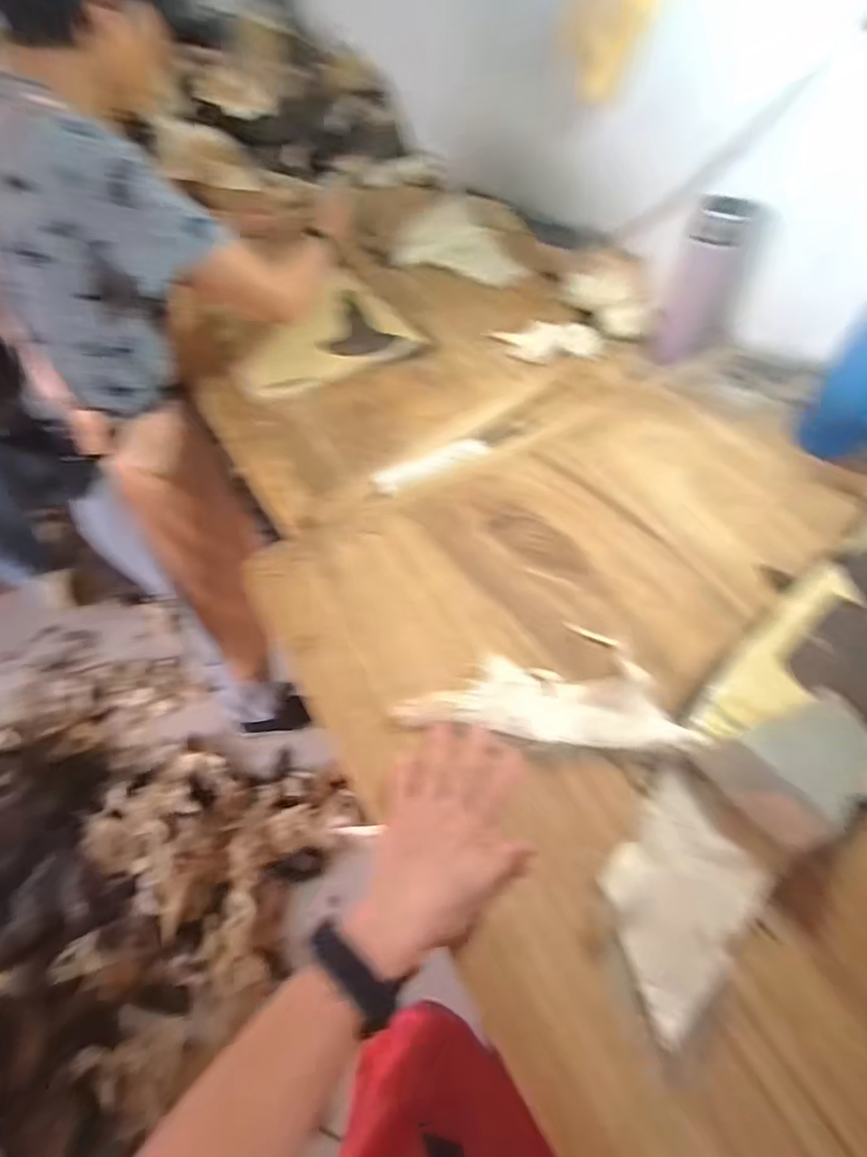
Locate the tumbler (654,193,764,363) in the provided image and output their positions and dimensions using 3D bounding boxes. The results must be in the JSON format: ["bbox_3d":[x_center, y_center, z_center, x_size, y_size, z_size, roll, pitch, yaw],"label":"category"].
[{"bbox_3d":[0.371,-0.403,0.803,0.084,0.201,0.076,16,56,13],"label":"tumbler"}]

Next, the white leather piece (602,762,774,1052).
[{"bbox_3d":[0.188,0.245,0.453,0.102,0.013,0.159,36,63,24],"label":"white leather piece"}]

